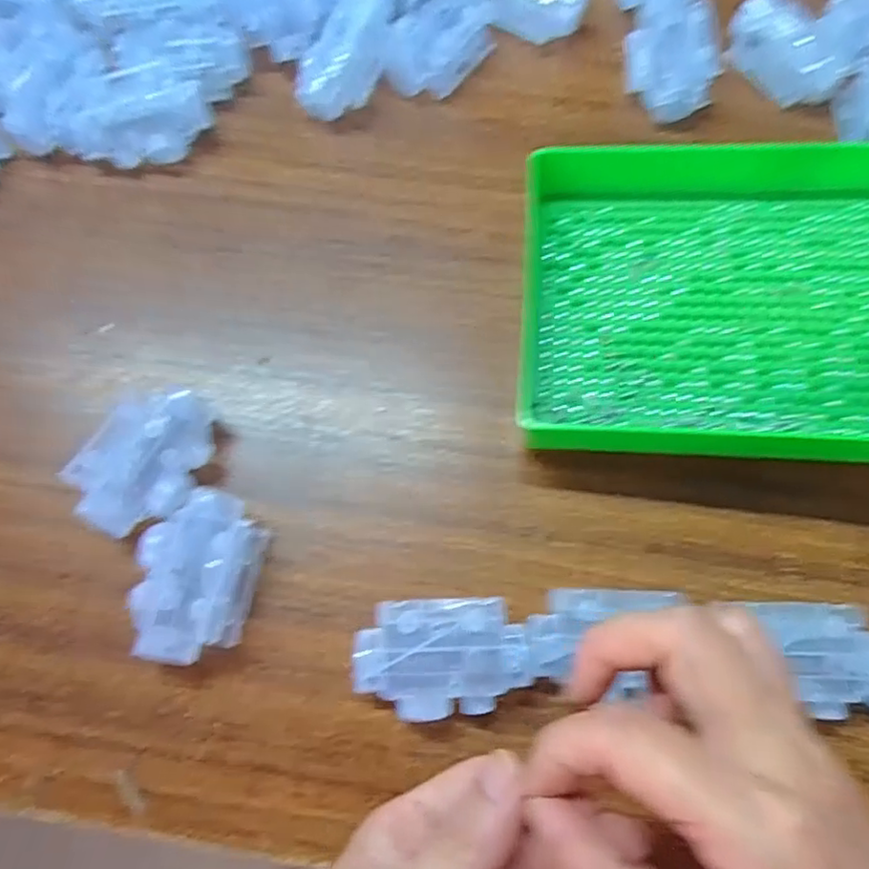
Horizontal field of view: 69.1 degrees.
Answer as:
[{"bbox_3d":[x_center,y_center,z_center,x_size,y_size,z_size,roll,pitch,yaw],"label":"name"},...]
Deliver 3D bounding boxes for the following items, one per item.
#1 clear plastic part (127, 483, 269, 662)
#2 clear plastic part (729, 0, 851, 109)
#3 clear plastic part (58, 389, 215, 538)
[{"bbox_3d":[-0.102,0.059,0.268,0.047,0.028,0.070,11,72,4],"label":"clear plastic part"},{"bbox_3d":[0.205,-0.224,0.368,0.038,0.028,0.069,-27,74,-9],"label":"clear plastic part"},{"bbox_3d":[-0.127,0.012,0.285,0.044,0.027,0.068,29,74,9],"label":"clear plastic part"}]

